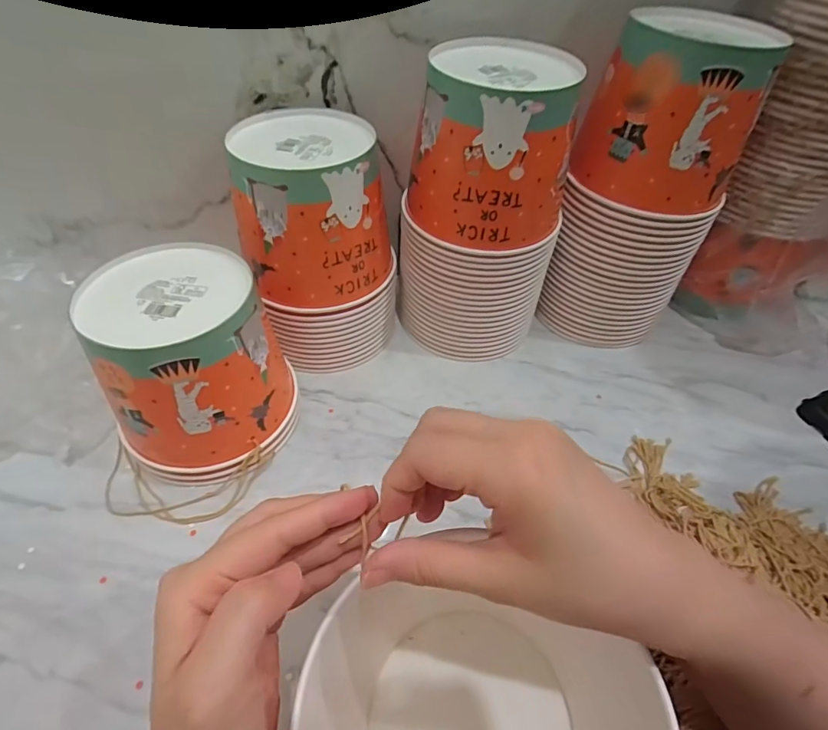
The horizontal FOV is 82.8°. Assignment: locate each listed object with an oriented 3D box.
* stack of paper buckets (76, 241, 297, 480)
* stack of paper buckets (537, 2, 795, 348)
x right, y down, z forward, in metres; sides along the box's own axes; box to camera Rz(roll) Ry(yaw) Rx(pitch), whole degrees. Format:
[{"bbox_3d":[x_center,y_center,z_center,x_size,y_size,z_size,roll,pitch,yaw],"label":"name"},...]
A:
[{"bbox_3d":[-0.187,0.003,0.416,0.142,0.155,0.143,-4,48,-7],"label":"stack of paper buckets"},{"bbox_3d":[0.233,-0.167,0.493,0.150,0.305,0.121,23,50,17],"label":"stack of paper buckets"}]

